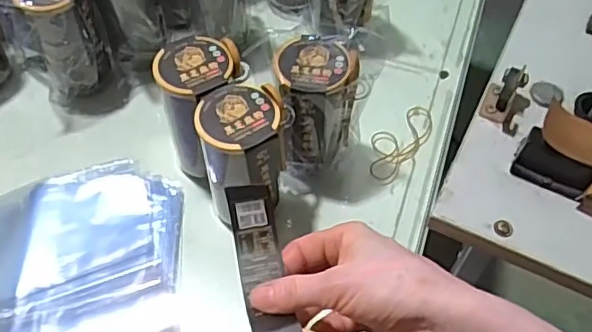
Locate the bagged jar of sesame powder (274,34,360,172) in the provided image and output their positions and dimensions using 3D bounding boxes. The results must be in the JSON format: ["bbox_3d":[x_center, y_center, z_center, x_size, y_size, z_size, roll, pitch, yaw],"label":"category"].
[{"bbox_3d":[0.016,-0.050,0.550,0.074,0.129,0.065,2,54,-3],"label":"bagged jar of sesame powder"}]

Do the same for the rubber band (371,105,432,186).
[{"bbox_3d":[0.107,-0.026,0.618,0.045,0.007,0.108,34,59,19],"label":"rubber band"}]

